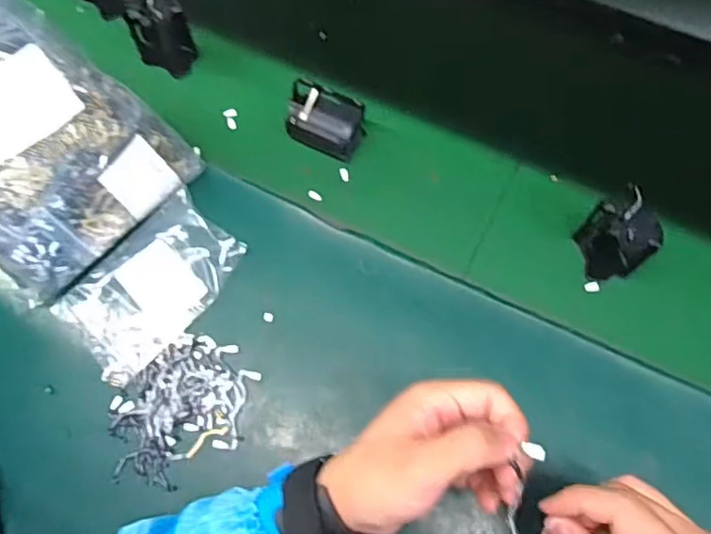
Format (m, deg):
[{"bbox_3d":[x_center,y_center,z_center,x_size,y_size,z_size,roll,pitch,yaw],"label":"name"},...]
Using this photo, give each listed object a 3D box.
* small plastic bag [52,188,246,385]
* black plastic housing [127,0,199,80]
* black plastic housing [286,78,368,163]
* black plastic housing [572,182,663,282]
[{"bbox_3d":[-0.170,0.012,0.492,0.097,0.029,0.141,42,76,18],"label":"small plastic bag"},{"bbox_3d":[-0.186,-0.226,0.571,0.052,0.066,0.046,36,75,16],"label":"black plastic housing"},{"bbox_3d":[-0.030,-0.130,0.544,0.070,0.047,0.045,23,71,12],"label":"black plastic housing"},{"bbox_3d":[0.212,-0.023,0.483,0.038,0.064,0.052,-21,68,-5],"label":"black plastic housing"}]

